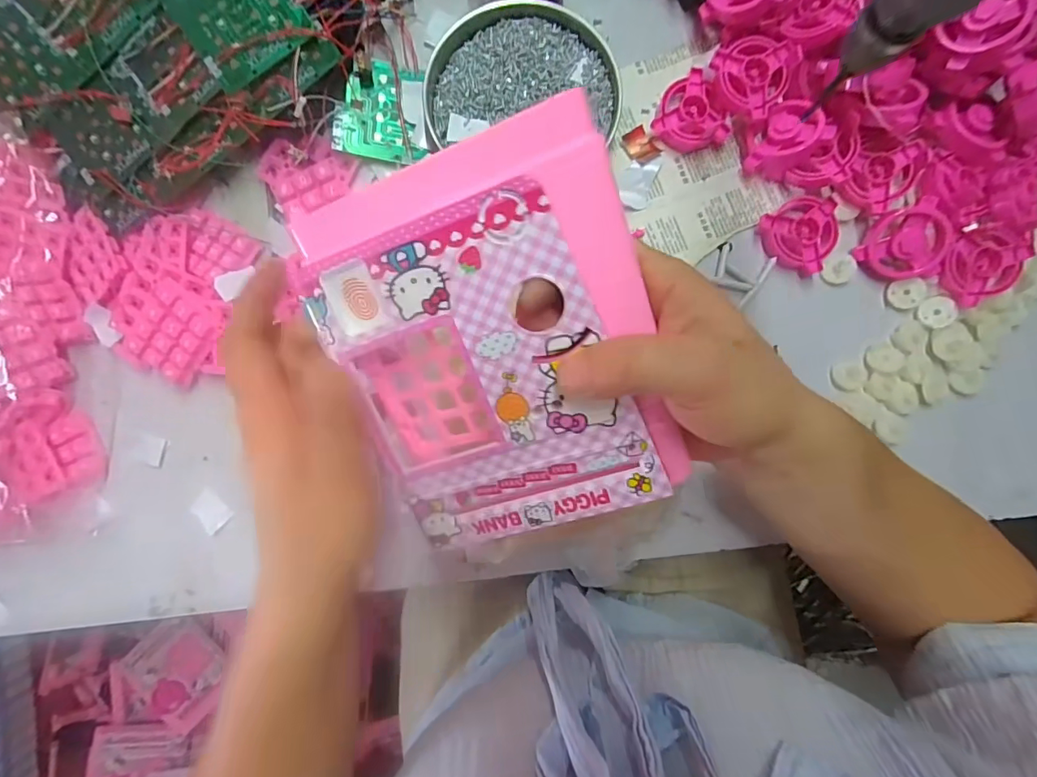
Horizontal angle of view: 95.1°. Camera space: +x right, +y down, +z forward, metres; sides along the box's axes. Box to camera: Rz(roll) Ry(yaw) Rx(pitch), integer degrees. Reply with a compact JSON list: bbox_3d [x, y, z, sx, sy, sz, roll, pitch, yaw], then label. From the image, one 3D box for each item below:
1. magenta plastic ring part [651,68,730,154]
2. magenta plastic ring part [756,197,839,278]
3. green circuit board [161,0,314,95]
[{"bbox_3d":[0.123,-0.197,0.345,0.046,0.017,0.052,-30,89,-1],"label":"magenta plastic ring part"},{"bbox_3d":[0.205,-0.108,0.337,0.049,0.017,0.052,0,89,0],"label":"magenta plastic ring part"},{"bbox_3d":[-0.179,-0.239,0.302,0.072,0.004,0.065,-35,100,4],"label":"green circuit board"}]

